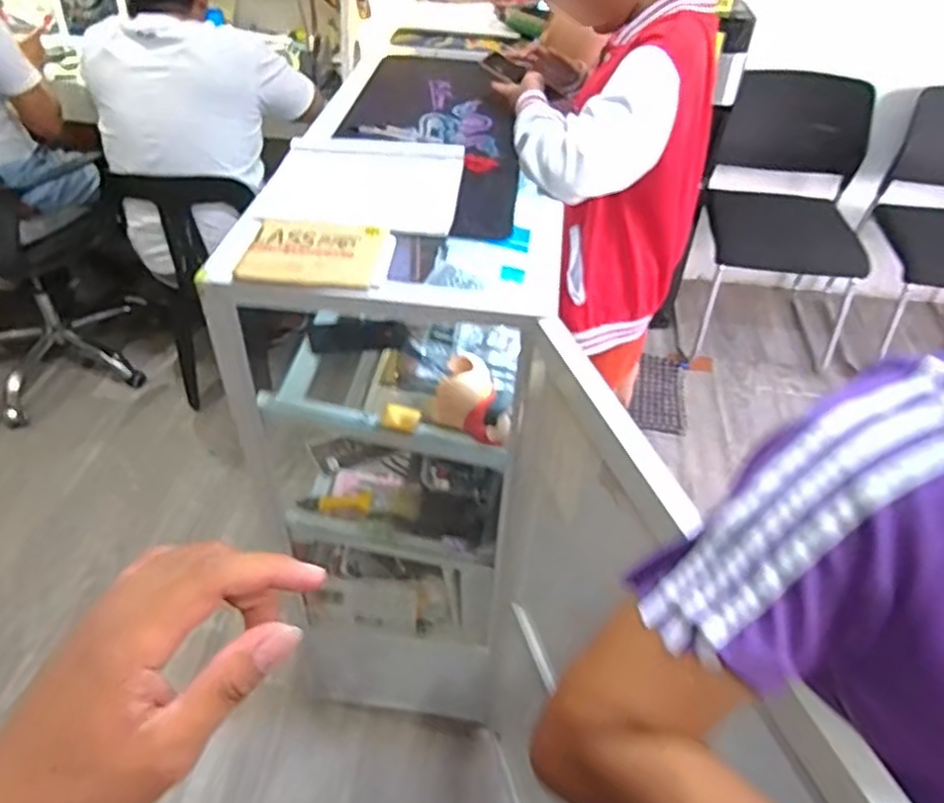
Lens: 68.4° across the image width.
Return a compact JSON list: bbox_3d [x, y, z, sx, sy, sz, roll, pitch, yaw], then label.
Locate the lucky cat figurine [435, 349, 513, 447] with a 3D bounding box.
[{"bbox_3d":[0.006,-0.007,0.933,0.107,0.088,0.081,10,43,9],"label":"lucky cat figurine"}]

